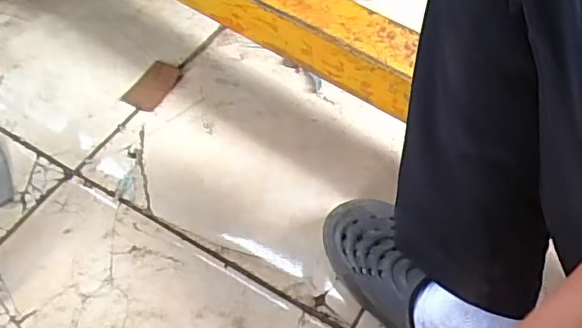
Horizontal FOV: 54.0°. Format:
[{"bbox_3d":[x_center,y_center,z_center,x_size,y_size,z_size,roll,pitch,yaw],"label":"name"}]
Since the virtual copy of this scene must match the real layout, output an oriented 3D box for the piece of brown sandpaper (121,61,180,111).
[{"bbox_3d":[-0.195,-0.112,0.810,0.048,0.006,0.088,24,56,11],"label":"piece of brown sandpaper"}]

